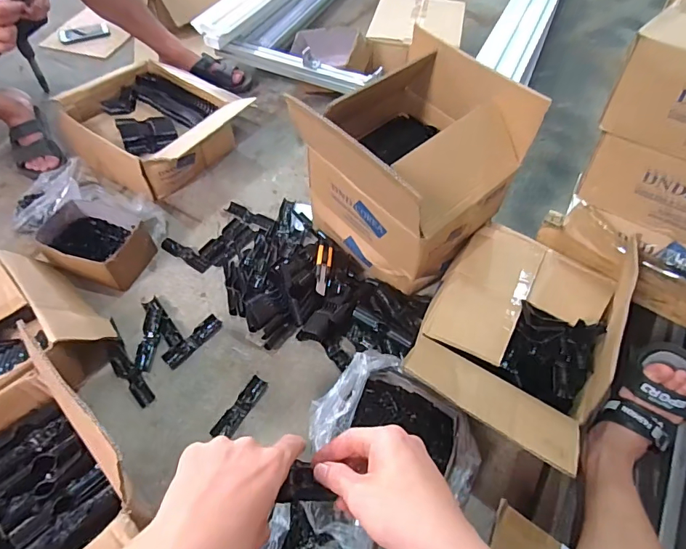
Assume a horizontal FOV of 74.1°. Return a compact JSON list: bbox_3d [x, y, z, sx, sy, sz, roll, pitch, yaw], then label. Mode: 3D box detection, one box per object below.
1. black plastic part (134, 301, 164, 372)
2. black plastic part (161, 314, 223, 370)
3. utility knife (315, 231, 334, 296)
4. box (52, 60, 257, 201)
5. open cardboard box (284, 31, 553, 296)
[{"bbox_3d":[-0.386,0.118,0.909,0.035,0.019,0.155,-1,54,-2],"label":"black plastic part"},{"bbox_3d":[-0.300,0.133,0.910,0.034,0.009,0.129,34,60,21],"label":"black plastic part"},{"bbox_3d":[-0.039,-0.033,0.979,0.037,0.019,0.214,2,38,-1],"label":"utility knife"},{"bbox_3d":[-0.459,-0.397,1.174,0.444,0.167,0.387,30,59,18],"label":"box"},{"bbox_3d":[0.127,-0.196,0.896,0.315,0.338,0.309,-35,62,-24],"label":"open cardboard box"}]

